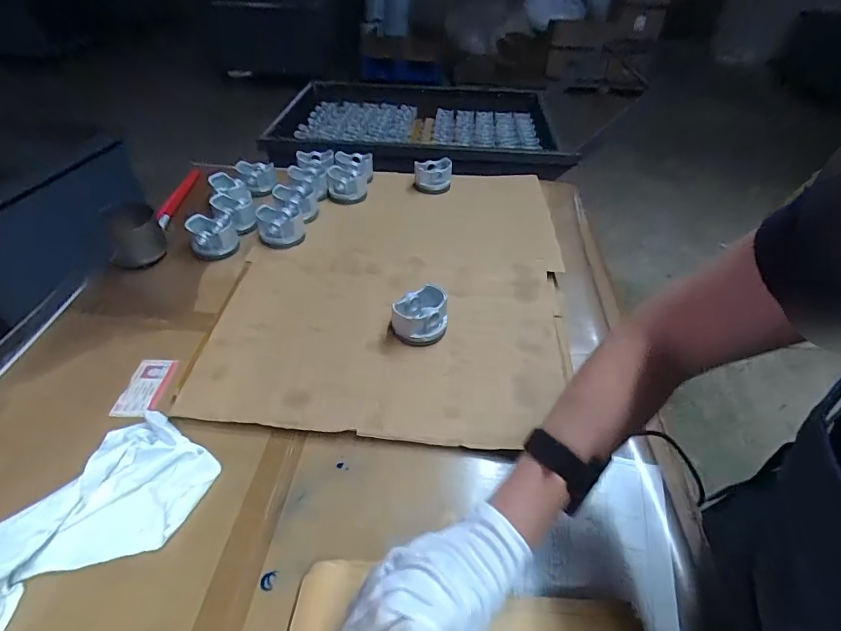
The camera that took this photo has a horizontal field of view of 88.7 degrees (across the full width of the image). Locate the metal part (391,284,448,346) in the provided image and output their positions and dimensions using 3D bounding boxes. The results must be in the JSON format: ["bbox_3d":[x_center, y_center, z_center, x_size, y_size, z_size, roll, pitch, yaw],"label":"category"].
[{"bbox_3d":[0.000,0.001,0.609,0.072,0.056,0.069,1,46,-1],"label":"metal part"}]

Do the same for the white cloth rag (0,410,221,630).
[{"bbox_3d":[-0.358,0.207,0.415,0.162,0.039,0.285,32,54,26],"label":"white cloth rag"}]

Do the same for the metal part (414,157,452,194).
[{"bbox_3d":[0.027,-0.303,0.929,0.081,0.048,0.064,-2,47,-4],"label":"metal part"}]

